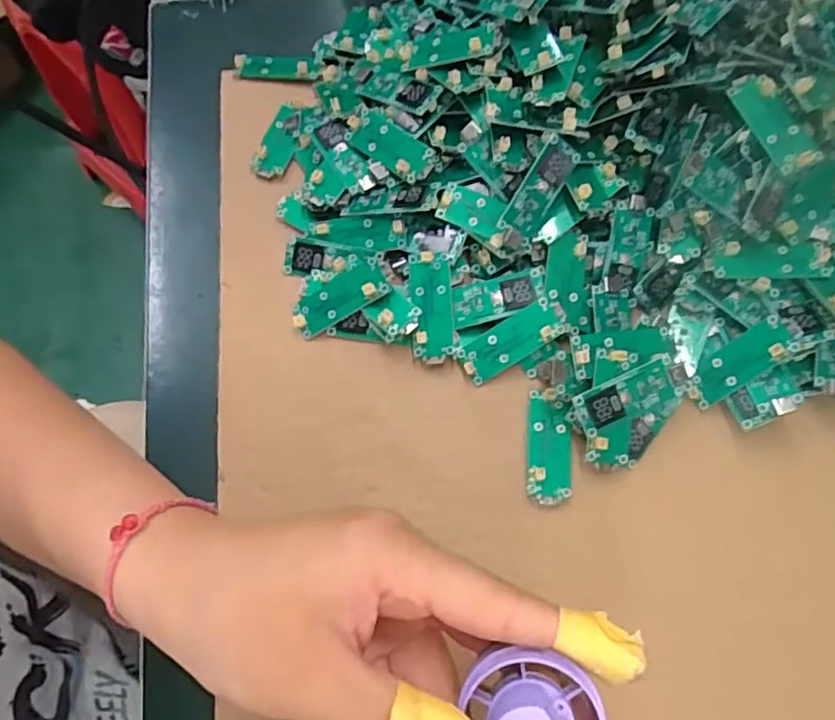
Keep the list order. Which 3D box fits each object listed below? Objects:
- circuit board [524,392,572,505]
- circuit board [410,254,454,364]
[{"bbox_3d":[0.058,0.037,0.278,0.019,0.006,0.050,5,69,3],"label":"circuit board"},{"bbox_3d":[0.007,-0.025,0.293,0.018,0.006,0.051,-3,82,-1],"label":"circuit board"}]

